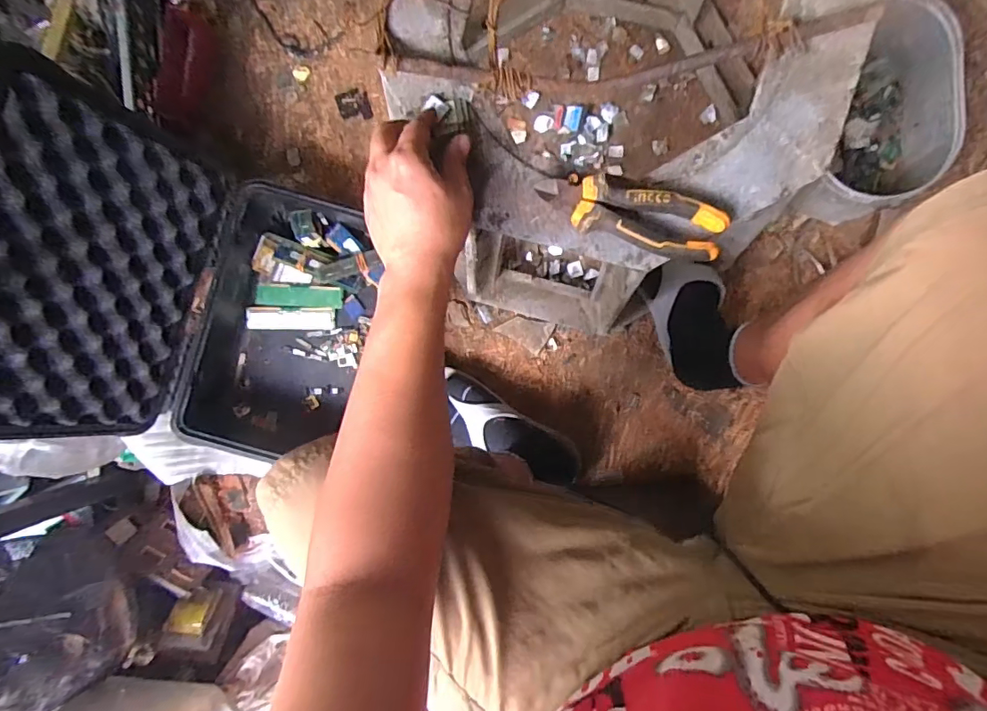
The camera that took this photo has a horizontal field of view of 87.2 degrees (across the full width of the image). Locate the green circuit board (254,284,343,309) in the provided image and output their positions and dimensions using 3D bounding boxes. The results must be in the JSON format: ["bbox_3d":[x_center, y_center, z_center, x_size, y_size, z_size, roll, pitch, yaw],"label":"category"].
[{"bbox_3d":[-0.296,-0.090,0.792,0.128,0.007,0.033,3,96,-4],"label":"green circuit board"}]

